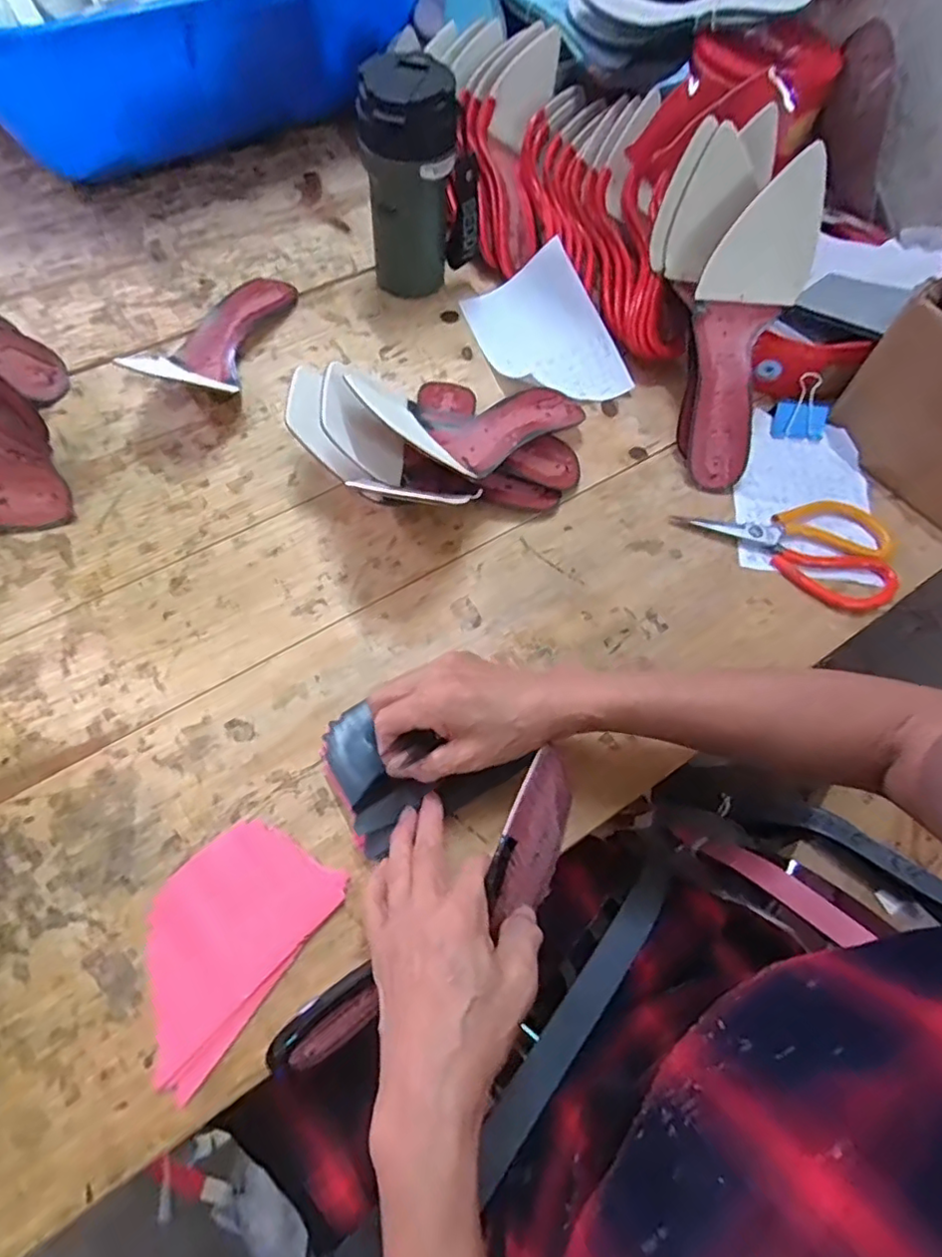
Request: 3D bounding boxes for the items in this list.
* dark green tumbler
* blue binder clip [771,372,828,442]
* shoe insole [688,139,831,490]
[{"bbox_3d":[-0.050,-0.425,0.597,0.088,0.182,0.088,39,67,15],"label":"dark green tumbler"},{"bbox_3d":[0.330,-0.222,0.604,0.046,0.047,0.046,7,63,0],"label":"blue binder clip"},{"bbox_3d":[0.231,-0.261,0.541,0.103,0.065,0.263,12,102,3],"label":"shoe insole"}]

